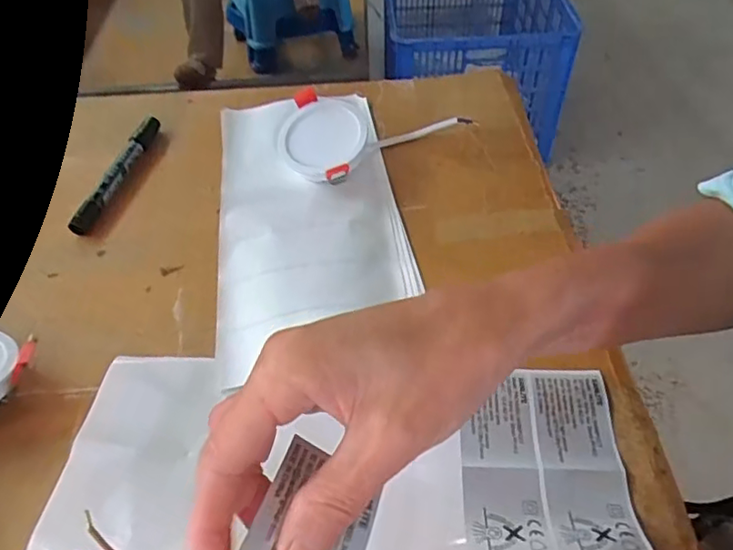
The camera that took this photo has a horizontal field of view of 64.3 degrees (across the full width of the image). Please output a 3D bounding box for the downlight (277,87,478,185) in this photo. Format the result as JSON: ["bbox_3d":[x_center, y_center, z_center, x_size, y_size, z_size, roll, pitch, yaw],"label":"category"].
[{"bbox_3d":[0.004,-0.126,0.486,0.157,0.041,0.087,-25,52,-19],"label":"downlight"}]

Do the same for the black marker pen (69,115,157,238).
[{"bbox_3d":[-0.203,-0.085,0.479,0.014,0.017,0.136,8,49,9],"label":"black marker pen"}]

